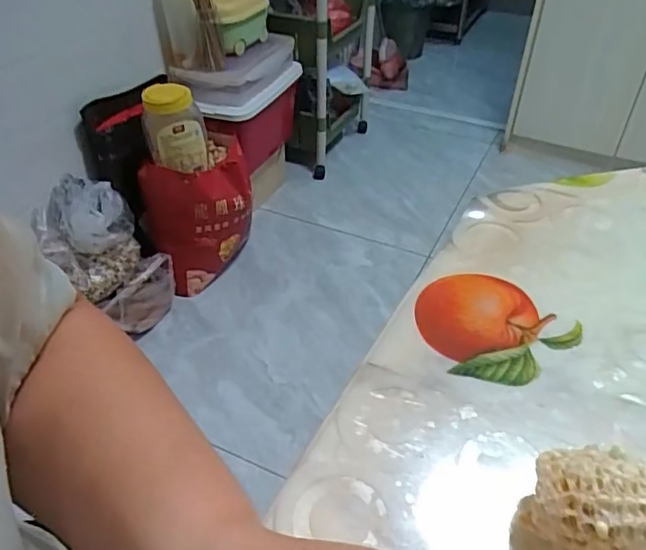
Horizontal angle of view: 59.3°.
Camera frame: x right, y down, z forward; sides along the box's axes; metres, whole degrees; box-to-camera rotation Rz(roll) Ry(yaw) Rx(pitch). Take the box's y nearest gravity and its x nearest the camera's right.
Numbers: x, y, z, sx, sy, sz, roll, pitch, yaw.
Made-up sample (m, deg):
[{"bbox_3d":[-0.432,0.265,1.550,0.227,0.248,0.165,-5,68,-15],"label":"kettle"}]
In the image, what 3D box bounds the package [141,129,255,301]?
[{"bbox_3d":[-0.300,-0.137,1.458,0.265,0.334,0.157,-27,48,-30],"label":"package"}]

